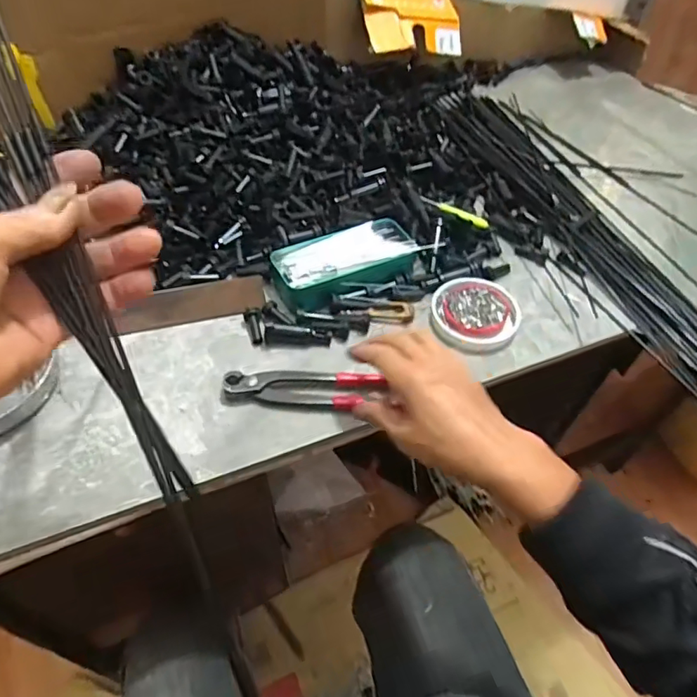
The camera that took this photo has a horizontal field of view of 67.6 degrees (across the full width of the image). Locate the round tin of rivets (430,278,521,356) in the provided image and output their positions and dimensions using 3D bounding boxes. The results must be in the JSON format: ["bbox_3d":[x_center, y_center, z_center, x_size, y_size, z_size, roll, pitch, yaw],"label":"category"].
[{"bbox_3d":[0.130,-0.036,0.539,0.084,0.017,0.089,1,50,-1],"label":"round tin of rivets"}]

